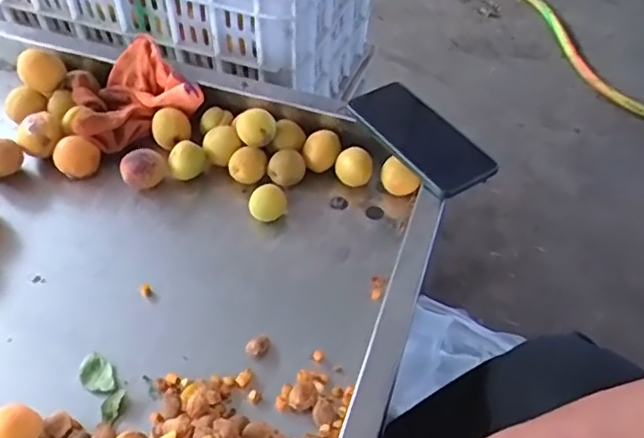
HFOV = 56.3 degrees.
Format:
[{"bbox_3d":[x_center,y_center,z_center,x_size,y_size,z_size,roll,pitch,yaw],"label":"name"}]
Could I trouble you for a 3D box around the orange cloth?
[{"bbox_3d":[-0.218,-0.147,0.697,0.140,0.068,0.109,-16,51,-16],"label":"orange cloth"}]

